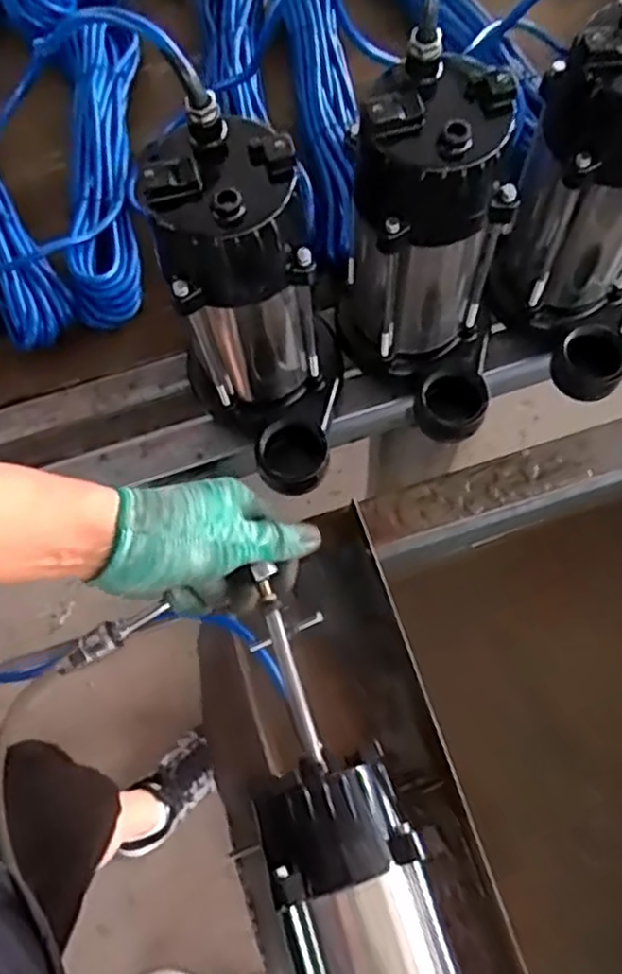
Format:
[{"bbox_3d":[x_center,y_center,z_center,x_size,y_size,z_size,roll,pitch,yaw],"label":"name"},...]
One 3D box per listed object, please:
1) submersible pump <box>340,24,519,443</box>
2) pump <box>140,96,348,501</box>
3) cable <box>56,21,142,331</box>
[{"bbox_3d":[0.098,-0.150,0.501,0.109,0.239,0.154,-34,72,-10],"label":"submersible pump"},{"bbox_3d":[-0.042,-0.101,0.486,0.117,0.228,0.141,-1,70,2],"label":"pump"},{"bbox_3d":[-0.199,-0.314,0.669,0.076,0.047,0.354,-5,69,1],"label":"cable"}]

